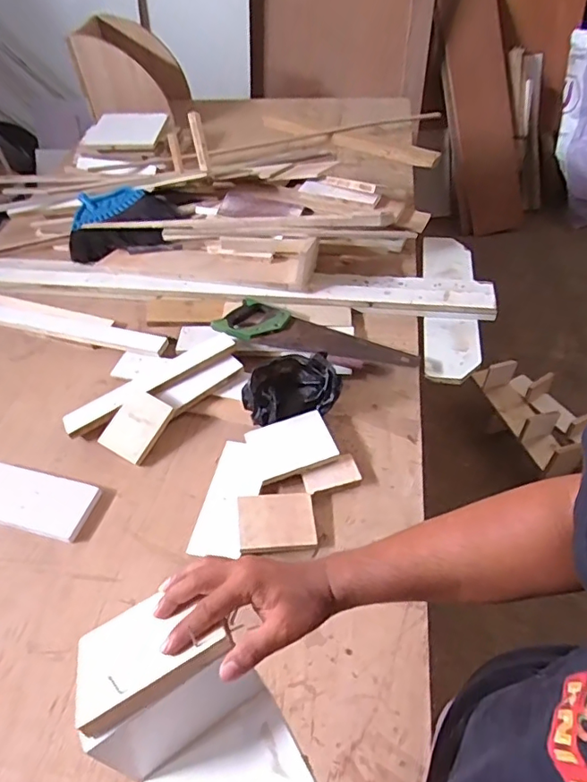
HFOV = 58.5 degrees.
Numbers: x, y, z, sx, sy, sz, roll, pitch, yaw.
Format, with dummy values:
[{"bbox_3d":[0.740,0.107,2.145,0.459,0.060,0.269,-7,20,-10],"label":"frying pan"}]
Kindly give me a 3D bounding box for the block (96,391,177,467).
[{"bbox_3d":[-0.303,0.066,1.013,0.103,0.016,0.128,25,78,18],"label":"block"}]

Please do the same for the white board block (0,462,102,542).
[{"bbox_3d":[-0.467,0.193,0.936,0.219,0.015,0.104,10,50,12],"label":"white board block"}]

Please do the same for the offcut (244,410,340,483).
[{"bbox_3d":[-0.005,0.097,0.960,0.147,0.011,0.115,-21,52,-8],"label":"offcut"}]

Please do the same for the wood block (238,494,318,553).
[{"bbox_3d":[-0.027,0.217,0.875,0.124,0.029,0.097,-6,52,-1],"label":"wood block"}]

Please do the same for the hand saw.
[{"bbox_3d":[0.050,-0.132,1.153,0.452,0.049,0.125,12,51,12],"label":"hand saw"}]

